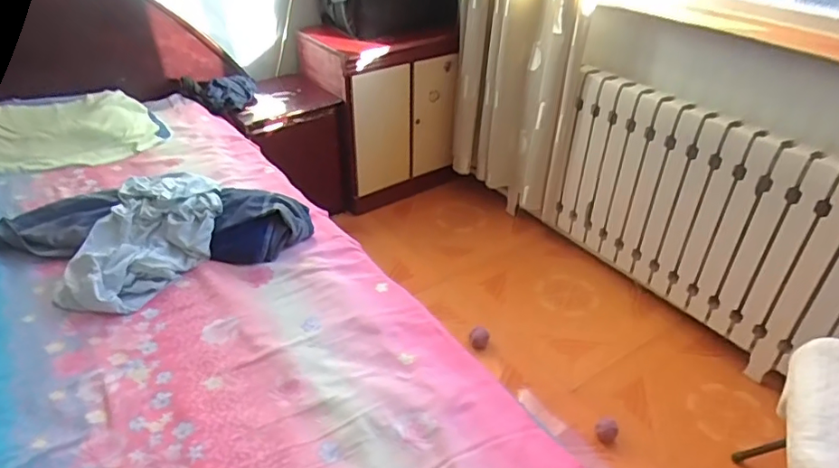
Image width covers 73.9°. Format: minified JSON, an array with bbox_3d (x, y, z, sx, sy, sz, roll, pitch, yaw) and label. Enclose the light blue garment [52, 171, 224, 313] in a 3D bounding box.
[{"bbox_3d":[-0.607,0.005,1.247,0.277,0.097,0.408,5,35,7],"label":"light blue garment"}]

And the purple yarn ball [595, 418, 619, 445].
[{"bbox_3d":[0.478,0.507,1.426,0.054,0.052,0.057,0,35,0],"label":"purple yarn ball"}]

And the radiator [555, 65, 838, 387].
[{"bbox_3d":[0.857,0.001,1.534,0.152,0.572,1.227,-15,38,-21],"label":"radiator"}]

